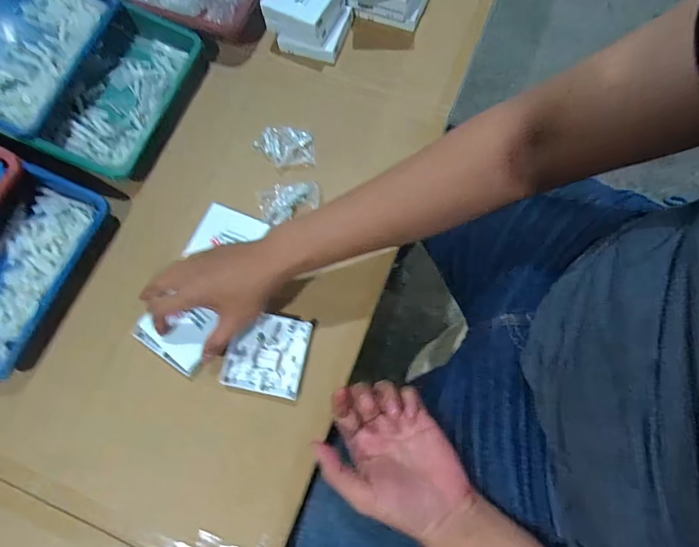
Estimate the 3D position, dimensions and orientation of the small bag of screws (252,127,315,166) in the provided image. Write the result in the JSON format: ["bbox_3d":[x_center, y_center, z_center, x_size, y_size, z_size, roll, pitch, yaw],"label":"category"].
[{"bbox_3d":[-0.086,-0.169,0.560,0.077,0.017,0.051,1,73,2],"label":"small bag of screws"}]

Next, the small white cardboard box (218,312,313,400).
[{"bbox_3d":[-0.093,0.090,0.478,0.087,0.010,0.087,11,74,5],"label":"small white cardboard box"}]

